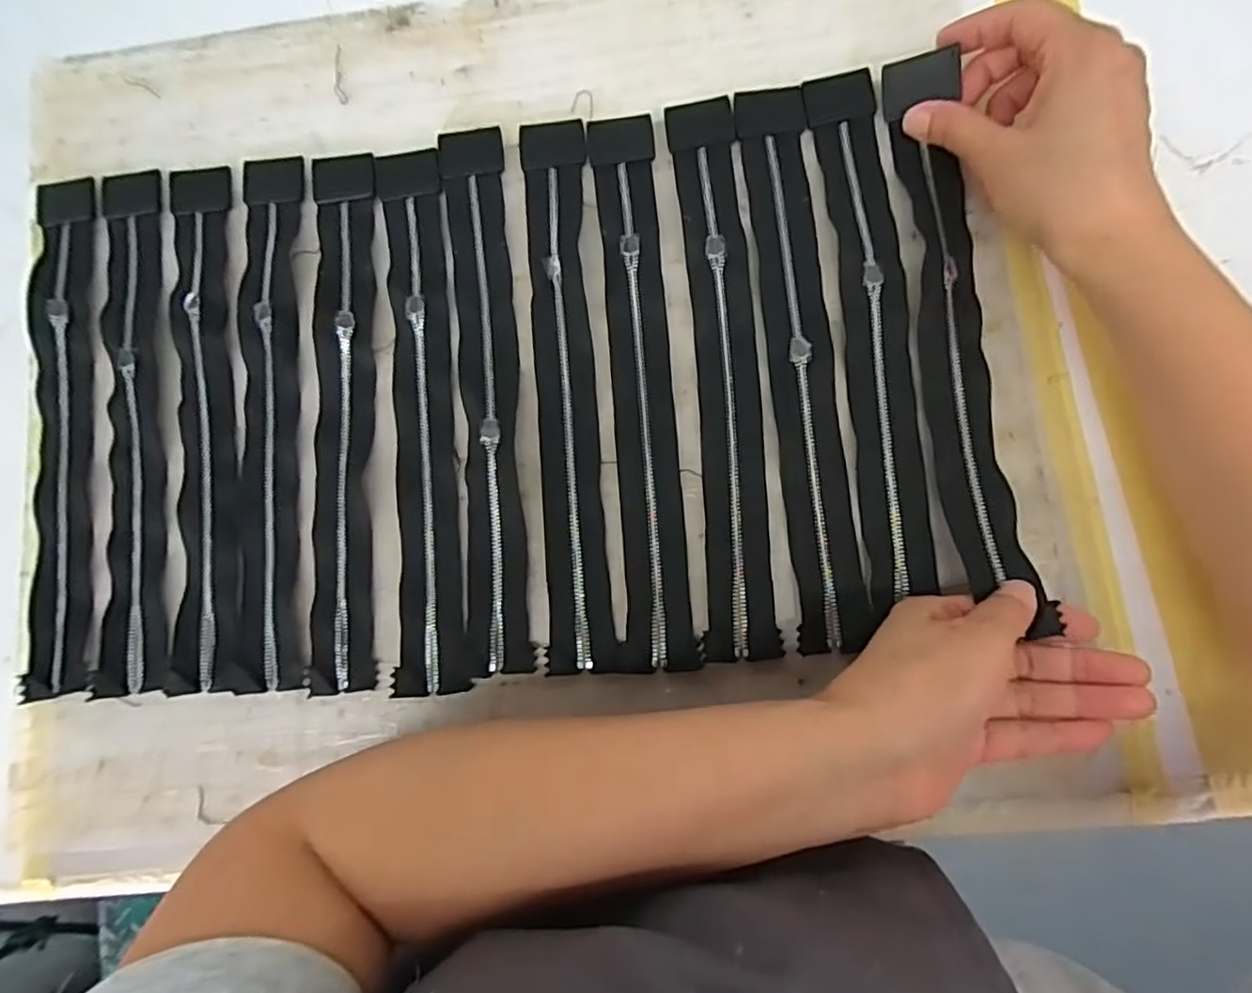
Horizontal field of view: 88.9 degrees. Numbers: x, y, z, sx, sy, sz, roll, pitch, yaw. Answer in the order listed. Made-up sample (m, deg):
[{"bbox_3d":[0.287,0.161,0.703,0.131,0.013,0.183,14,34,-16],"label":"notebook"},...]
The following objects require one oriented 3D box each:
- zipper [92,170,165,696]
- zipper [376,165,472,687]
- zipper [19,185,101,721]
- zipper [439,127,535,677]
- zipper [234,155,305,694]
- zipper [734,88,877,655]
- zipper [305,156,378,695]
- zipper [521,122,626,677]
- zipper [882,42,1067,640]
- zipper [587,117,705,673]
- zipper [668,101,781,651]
[{"bbox_3d":[-0.272,-0.042,0.352,0.034,0.006,0.290,-7,82,5],"label":"zipper"},{"bbox_3d":[-0.108,-0.046,0.338,0.037,0.005,0.287,-5,82,5],"label":"zipper"},{"bbox_3d":[-0.314,-0.039,0.355,0.038,0.010,0.288,-6,82,5],"label":"zipper"},{"bbox_3d":[-0.074,-0.057,0.335,0.032,0.004,0.290,-6,82,5],"label":"zipper"},{"bbox_3d":[-0.193,-0.046,0.346,0.034,0.004,0.292,-5,82,5],"label":"zipper"},{"bbox_3d":[0.088,-0.072,0.320,0.034,0.005,0.290,-5,82,5],"label":"zipper"},{"bbox_3d":[-0.151,-0.046,0.342,0.034,0.006,0.288,-4,83,5],"label":"zipper"},{"bbox_3d":[-0.029,-0.059,0.331,0.036,0.004,0.290,-5,82,5],"label":"zipper"},{"bbox_3d":[0.160,-0.084,0.309,0.032,0.021,0.270,-5,81,5],"label":"zipper"},{"bbox_3d":[0.006,-0.060,0.328,0.035,0.004,0.289,-5,82,5],"label":"zipper"},{"bbox_3d":[0.049,-0.067,0.325,0.035,0.006,0.290,-4,83,5],"label":"zipper"}]

